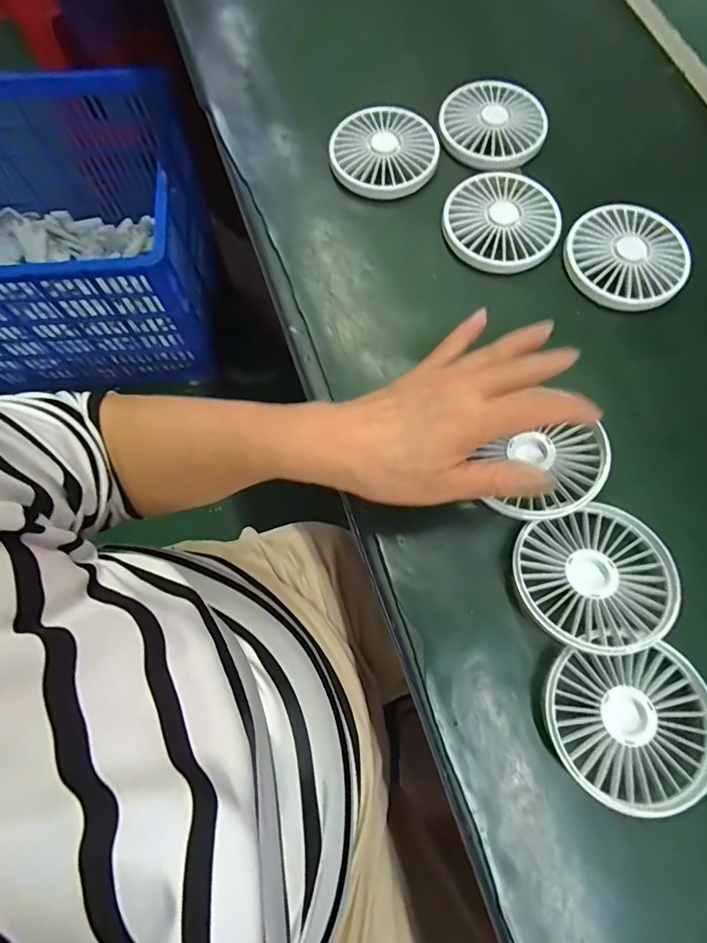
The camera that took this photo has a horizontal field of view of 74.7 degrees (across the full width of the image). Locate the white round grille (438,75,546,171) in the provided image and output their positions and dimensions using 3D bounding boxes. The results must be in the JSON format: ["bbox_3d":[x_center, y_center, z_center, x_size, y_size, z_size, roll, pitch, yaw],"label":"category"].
[{"bbox_3d":[0.116,-0.293,0.389,0.086,0.009,0.097,-8,73,-3],"label":"white round grille"}]

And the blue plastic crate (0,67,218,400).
[{"bbox_3d":[-0.676,-0.518,1.006,0.659,0.350,0.498,-8,73,-3],"label":"blue plastic crate"}]

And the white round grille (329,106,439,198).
[{"bbox_3d":[0.025,-0.265,0.387,0.087,0.018,0.087,0,73,-1],"label":"white round grille"}]

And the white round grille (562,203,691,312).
[{"bbox_3d":[0.206,-0.164,0.352,0.087,0.015,0.090,0,73,-1],"label":"white round grille"}]

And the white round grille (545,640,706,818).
[{"bbox_3d":[0.150,0.138,0.252,0.084,0.022,0.076,0,73,-1],"label":"white round grille"}]

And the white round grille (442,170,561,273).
[{"bbox_3d":[0.116,-0.195,0.361,0.086,0.014,0.091,0,73,-1],"label":"white round grille"}]

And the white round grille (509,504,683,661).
[{"bbox_3d":[0.141,0.061,0.269,0.088,0.018,0.079,-17,74,-6],"label":"white round grille"}]

